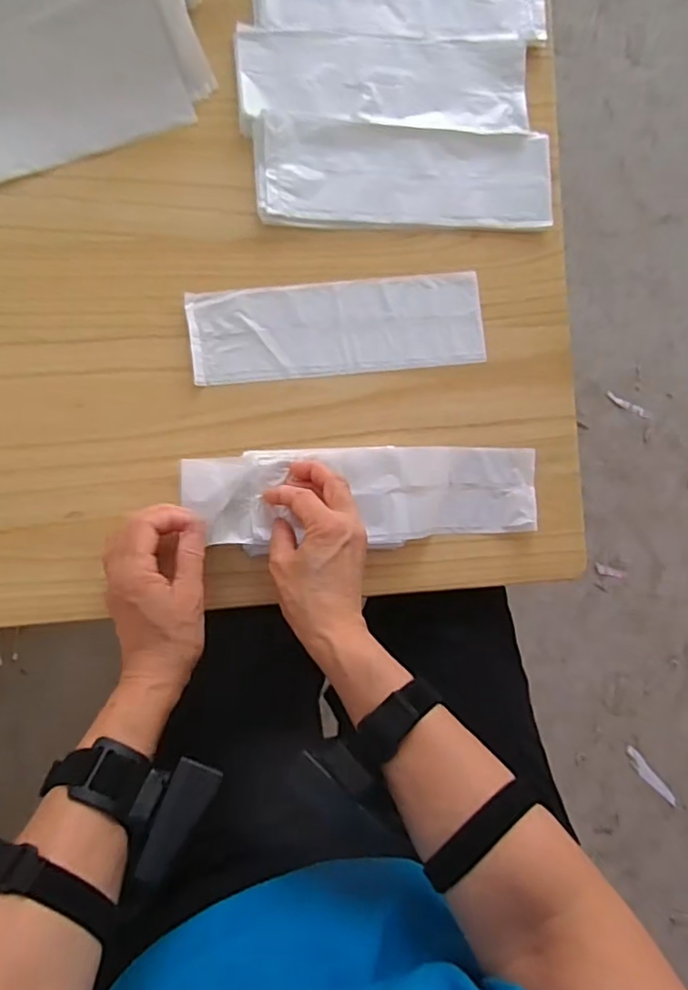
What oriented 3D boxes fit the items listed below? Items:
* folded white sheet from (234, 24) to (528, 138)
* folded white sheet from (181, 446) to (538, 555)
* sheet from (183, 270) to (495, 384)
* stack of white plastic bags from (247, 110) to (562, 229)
[{"bbox_3d":[0.036,-0.355,0.505,0.245,0.009,0.087,-4,90,-9],"label":"folded white sheet"},{"bbox_3d":[0.019,0.002,0.483,0.287,0.022,0.080,-1,90,-10],"label":"folded white sheet"},{"bbox_3d":[-0.003,-0.142,0.502,0.245,0.009,0.077,-7,91,-9],"label":"sheet"},{"bbox_3d":[0.055,-0.272,0.508,0.252,0.010,0.088,-1,90,-9],"label":"stack of white plastic bags"}]

